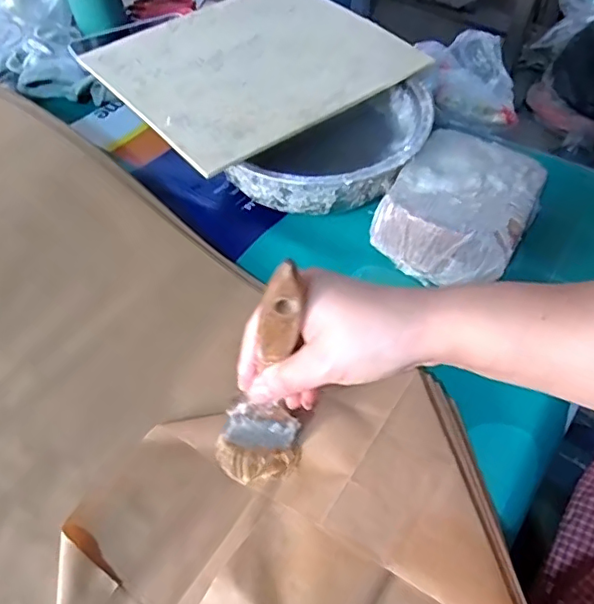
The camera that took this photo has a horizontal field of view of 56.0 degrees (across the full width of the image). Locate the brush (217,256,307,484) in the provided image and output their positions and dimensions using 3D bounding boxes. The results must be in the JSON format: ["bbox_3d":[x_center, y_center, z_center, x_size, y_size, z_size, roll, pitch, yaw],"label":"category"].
[{"bbox_3d":[-0.011,0.052,0.336,0.052,0.172,0.022,12,37,-8],"label":"brush"}]

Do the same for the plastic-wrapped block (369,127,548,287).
[{"bbox_3d":[0.151,-0.090,0.502,0.118,0.057,0.152,24,57,23],"label":"plastic-wrapped block"}]

